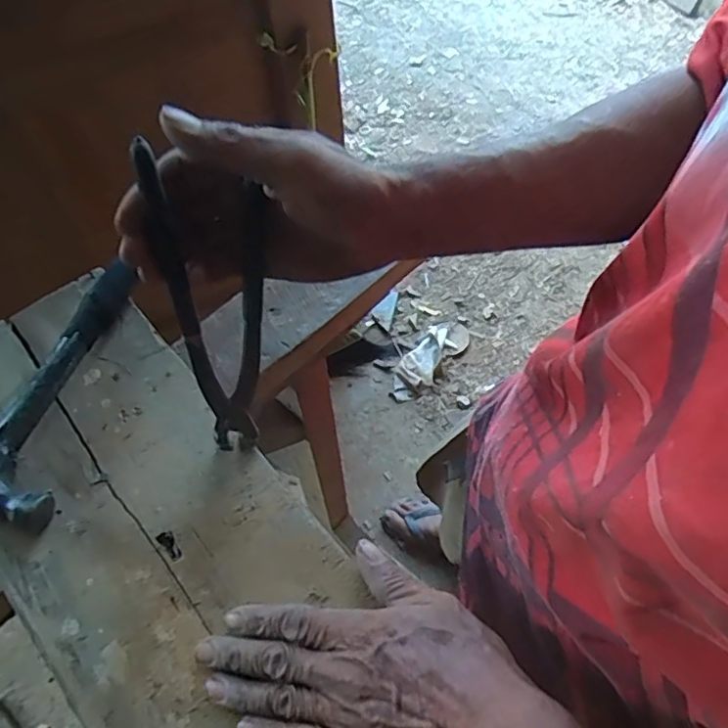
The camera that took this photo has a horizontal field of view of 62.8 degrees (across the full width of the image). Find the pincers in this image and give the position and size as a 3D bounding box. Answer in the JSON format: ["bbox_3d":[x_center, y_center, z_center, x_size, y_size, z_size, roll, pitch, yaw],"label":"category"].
[{"bbox_3d":[-0.085,-0.031,0.370,0.058,0.215,0.029,-3,36,-1],"label":"pincers"}]

